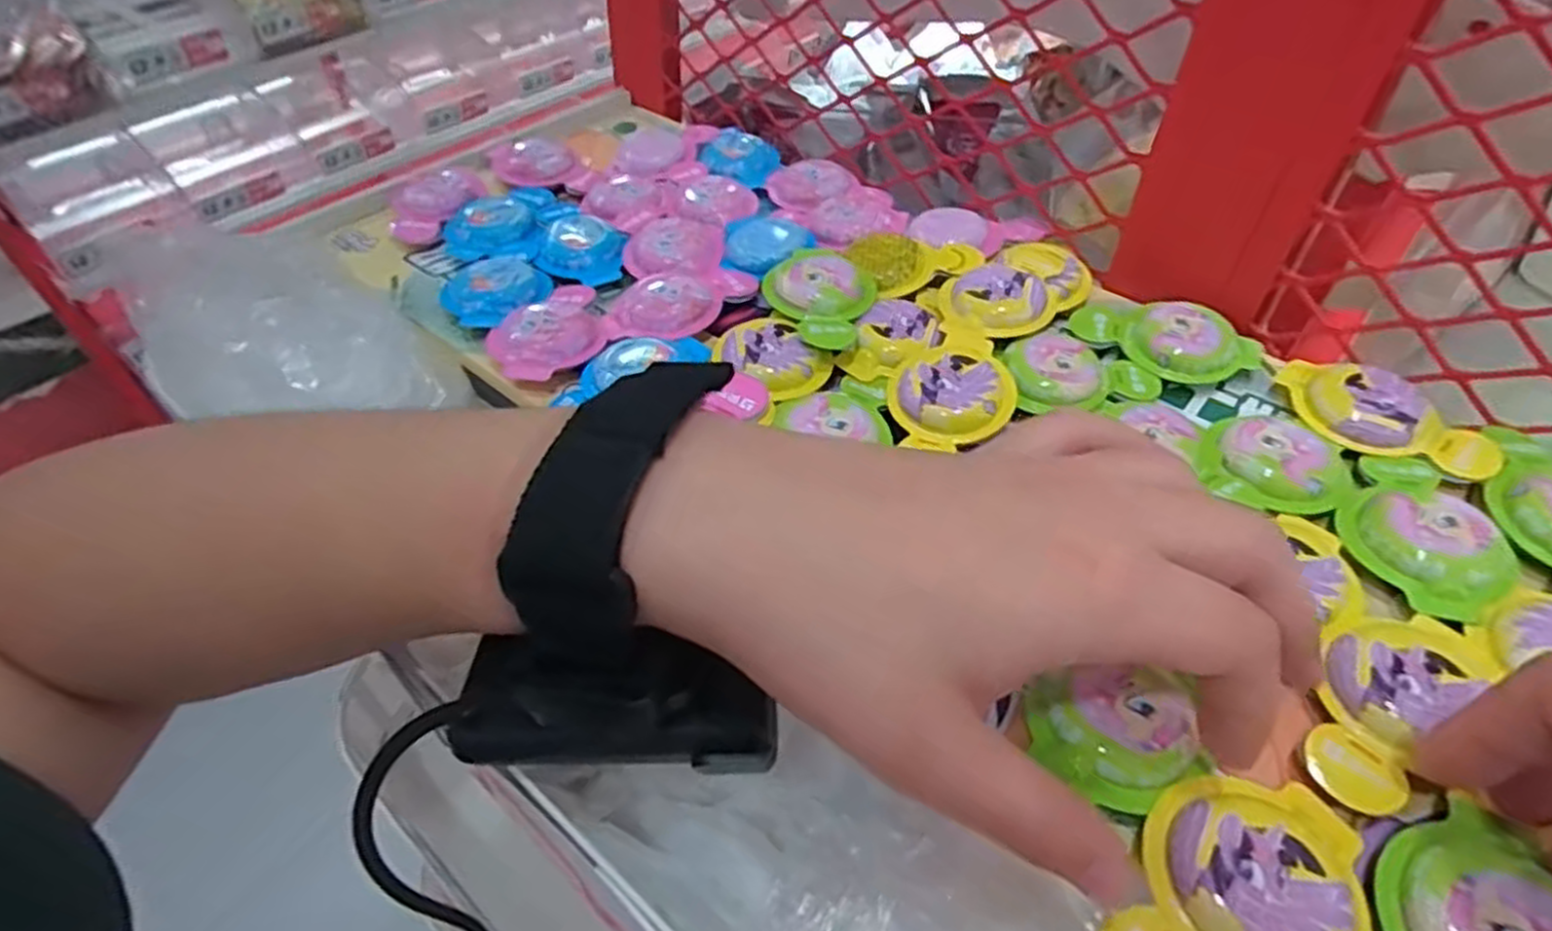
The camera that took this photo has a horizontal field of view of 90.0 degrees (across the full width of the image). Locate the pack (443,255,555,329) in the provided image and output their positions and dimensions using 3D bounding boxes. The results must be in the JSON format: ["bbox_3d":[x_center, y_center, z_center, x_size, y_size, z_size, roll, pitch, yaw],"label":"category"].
[{"bbox_3d":[-0.119,-0.075,0.326,0.042,0.010,0.042,0,48,0],"label":"pack"}]

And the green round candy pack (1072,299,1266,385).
[{"bbox_3d":[0.150,-0.049,0.302,0.064,0.015,0.035,30,55,25],"label":"green round candy pack"}]

